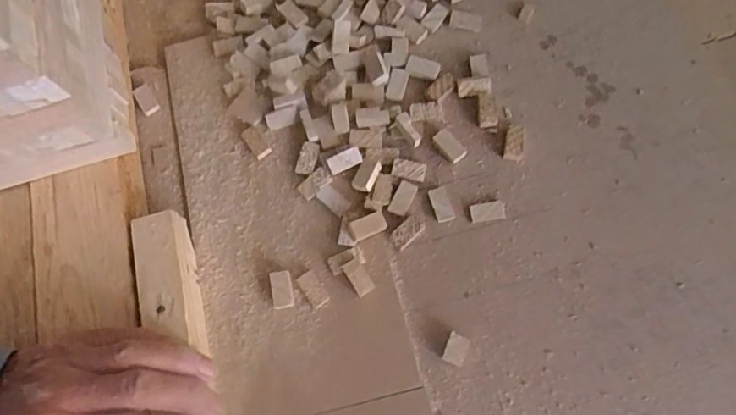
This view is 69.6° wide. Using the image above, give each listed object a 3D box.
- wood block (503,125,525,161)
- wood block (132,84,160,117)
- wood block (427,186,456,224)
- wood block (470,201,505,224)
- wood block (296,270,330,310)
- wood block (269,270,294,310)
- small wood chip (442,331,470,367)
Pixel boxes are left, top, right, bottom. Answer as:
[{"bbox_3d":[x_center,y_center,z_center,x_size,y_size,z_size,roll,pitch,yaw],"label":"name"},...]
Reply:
[{"bbox_3d":[0.114,-0.050,0.412,0.014,0.009,0.027,7,74,7],"label":"wood block"},{"bbox_3d":[-0.188,-0.091,0.449,0.014,0.005,0.029,-33,74,-6],"label":"wood block"},{"bbox_3d":[0.056,-0.002,0.403,0.015,0.006,0.026,-19,73,-1],"label":"wood block"},{"bbox_3d":[0.091,0.003,0.402,0.026,0.004,0.015,-9,73,2],"label":"wood block"},{"bbox_3d":[-0.040,0.060,0.388,0.015,0.004,0.026,-34,74,-6],"label":"wood block"},{"bbox_3d":[-0.062,0.061,0.387,0.015,0.011,0.027,-13,73,0],"label":"wood block"},{"bbox_3d":[0.061,0.099,0.369,0.015,0.010,0.019,18,75,9],"label":"small wood chip"}]

